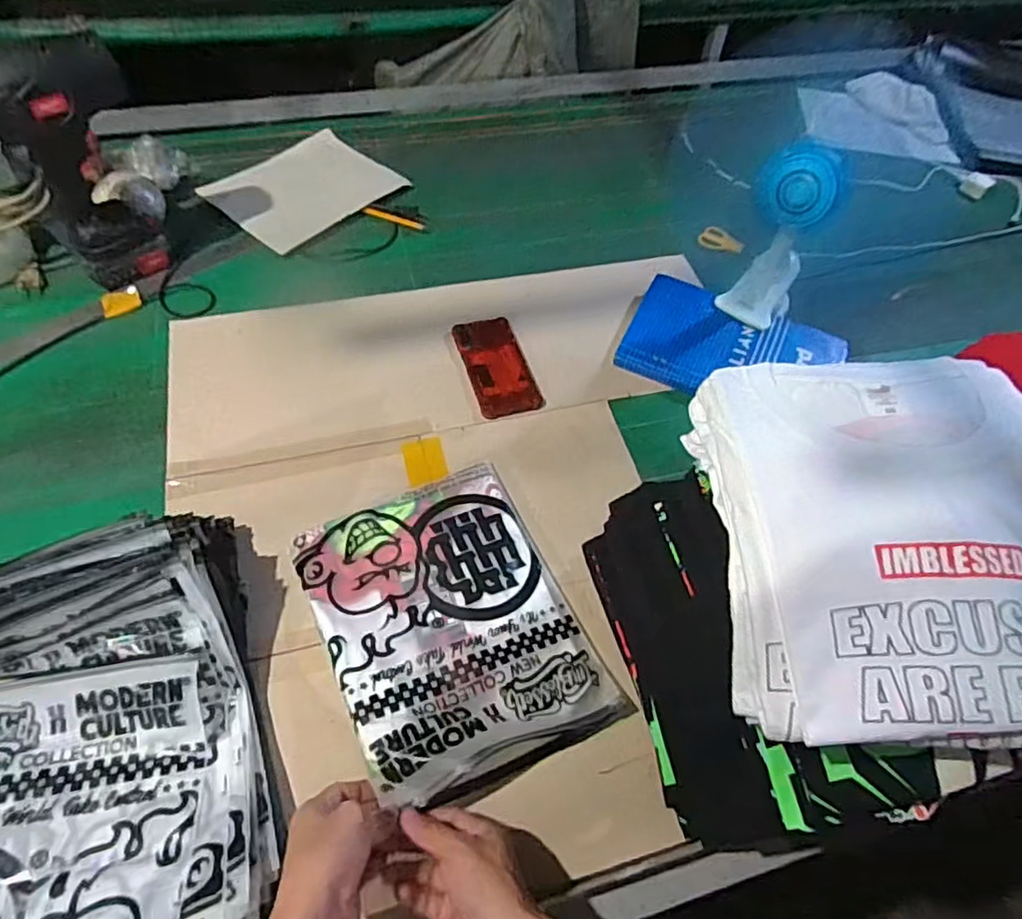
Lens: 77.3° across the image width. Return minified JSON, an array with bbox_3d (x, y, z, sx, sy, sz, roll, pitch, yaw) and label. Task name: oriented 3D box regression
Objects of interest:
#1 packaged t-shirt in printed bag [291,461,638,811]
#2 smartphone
[{"bbox_3d":[-0.056,0.153,0.637,0.239,0.029,0.302,-17,55,-22],"label":"packaged t-shirt in printed bag"},{"bbox_3d":[-0.019,-0.124,0.840,0.081,0.004,0.160,-13,58,-14],"label":"smartphone"}]

